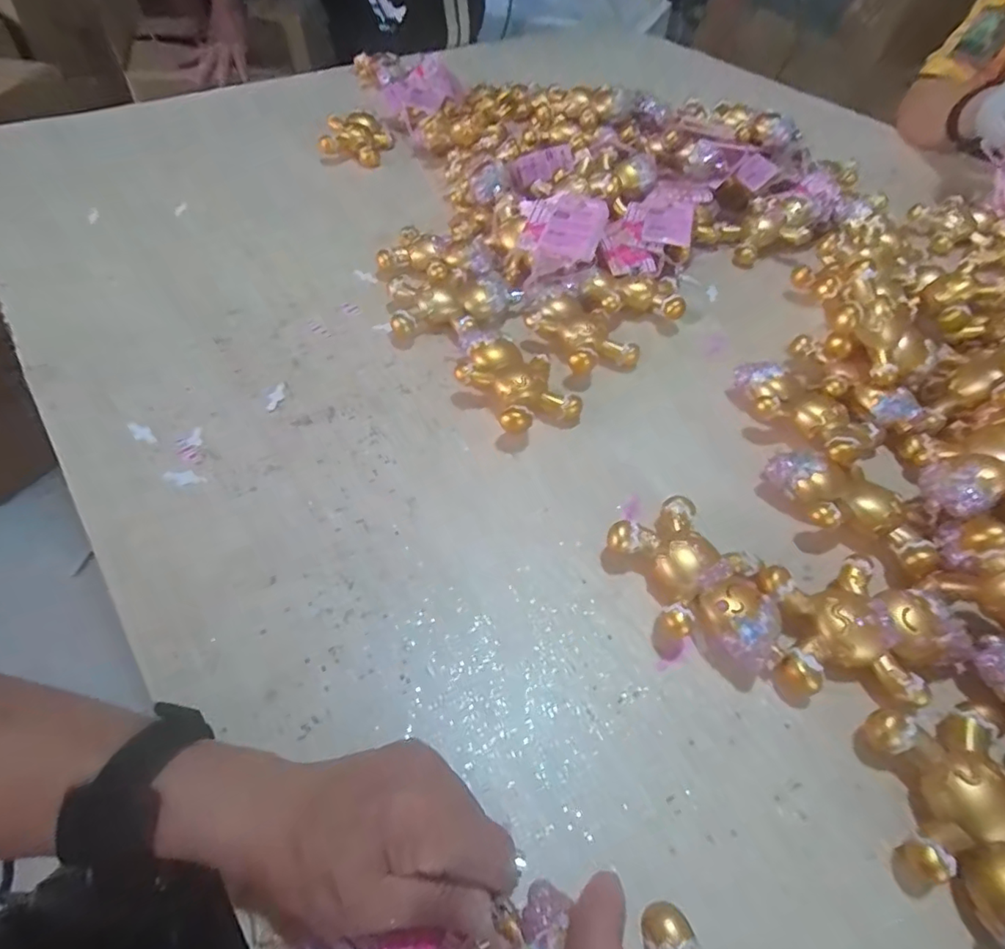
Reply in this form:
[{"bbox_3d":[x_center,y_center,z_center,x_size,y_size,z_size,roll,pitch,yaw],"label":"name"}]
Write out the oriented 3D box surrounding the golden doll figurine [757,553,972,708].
[{"bbox_3d":[0.211,0.093,0.325,0.102,0.031,0.079,1,51,-4],"label":"golden doll figurine"}]

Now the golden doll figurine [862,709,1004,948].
[{"bbox_3d":[0.237,0.175,0.270,0.083,0.034,0.103,0,51,-4],"label":"golden doll figurine"}]

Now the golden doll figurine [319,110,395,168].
[{"bbox_3d":[-0.185,-0.429,0.700,0.082,0.037,0.062,4,52,-1],"label":"golden doll figurine"}]

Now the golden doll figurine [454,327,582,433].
[{"bbox_3d":[0.008,-0.076,0.442,0.079,0.031,0.098,-18,55,-18],"label":"golden doll figurine"}]

